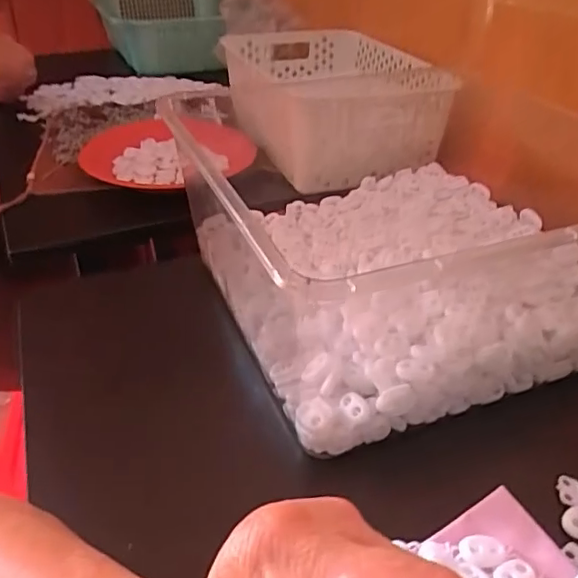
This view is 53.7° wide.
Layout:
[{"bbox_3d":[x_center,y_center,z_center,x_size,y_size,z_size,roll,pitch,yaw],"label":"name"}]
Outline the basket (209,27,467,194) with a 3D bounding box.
[{"bbox_3d":[0.054,-0.248,0.736,0.204,0.114,0.313,-10,36,-15],"label":"basket"}]

